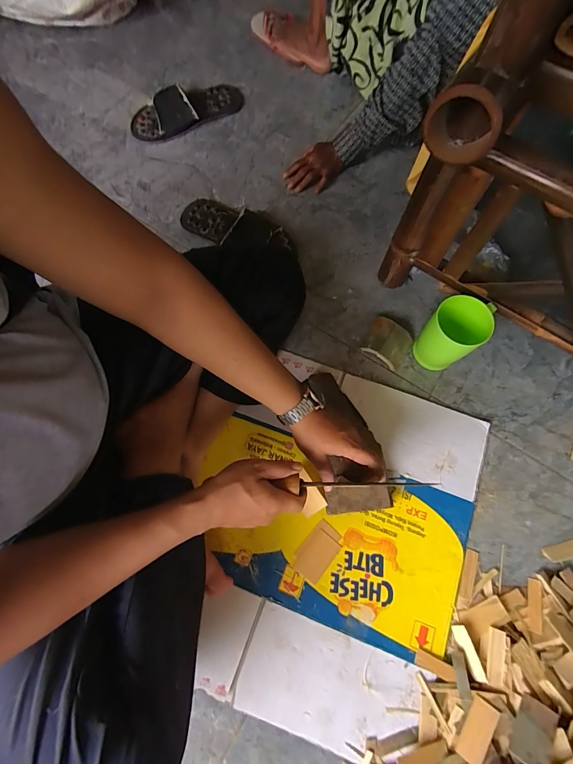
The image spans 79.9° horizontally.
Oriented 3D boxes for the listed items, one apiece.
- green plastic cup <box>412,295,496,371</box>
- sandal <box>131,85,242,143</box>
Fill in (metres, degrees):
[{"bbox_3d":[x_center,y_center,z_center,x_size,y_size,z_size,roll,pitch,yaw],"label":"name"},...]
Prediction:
[{"bbox_3d":[0.283,-0.085,0.596,0.082,0.134,0.108,33,75,9],"label":"green plastic cup"},{"bbox_3d":[-0.243,-0.670,0.840,0.288,0.060,0.125,-26,75,-9],"label":"sandal"}]

